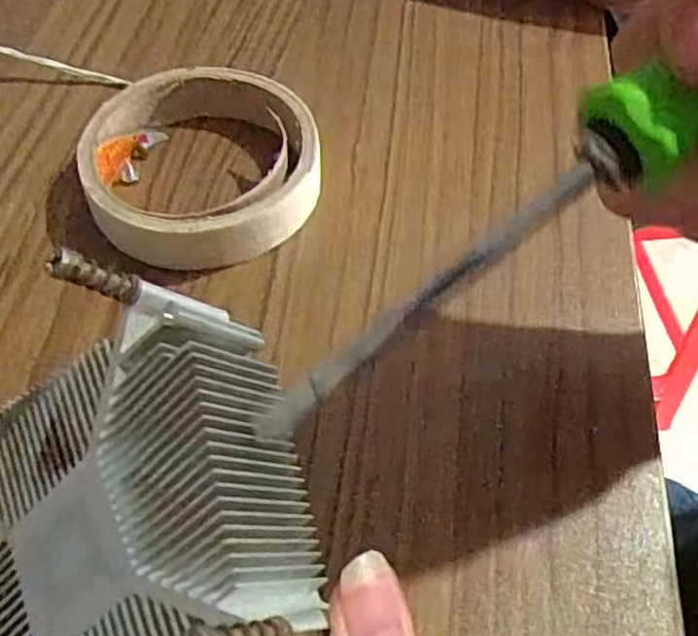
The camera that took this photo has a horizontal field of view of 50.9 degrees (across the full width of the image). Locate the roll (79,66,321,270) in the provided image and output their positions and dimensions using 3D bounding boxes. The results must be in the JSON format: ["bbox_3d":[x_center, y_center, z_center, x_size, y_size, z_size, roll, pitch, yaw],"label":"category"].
[{"bbox_3d":[-0.056,-0.058,0.278,0.084,0.023,0.089,1,53,-1],"label":"roll"}]

